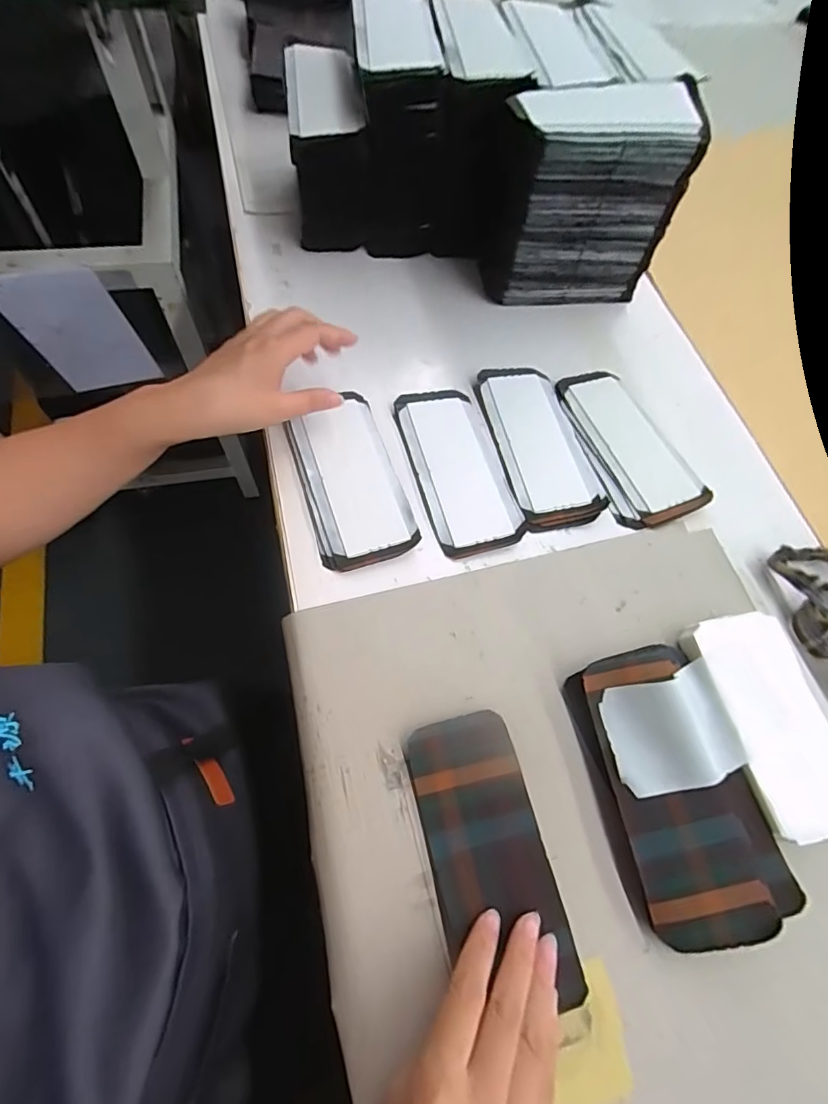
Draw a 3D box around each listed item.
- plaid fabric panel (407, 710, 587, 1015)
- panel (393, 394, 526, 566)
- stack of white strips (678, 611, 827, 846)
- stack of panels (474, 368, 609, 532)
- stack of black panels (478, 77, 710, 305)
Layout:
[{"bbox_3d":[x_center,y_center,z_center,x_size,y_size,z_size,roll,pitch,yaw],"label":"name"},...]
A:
[{"bbox_3d":[0.047,0.188,0.314,0.073,0.009,0.160,-11,66,-9],"label":"plaid fabric panel"},{"bbox_3d":[0.038,-0.074,0.437,0.074,0.011,0.164,-15,66,-10],"label":"panel"},{"bbox_3d":[0.253,0.119,0.354,0.073,0.018,0.146,-8,65,-7],"label":"stack of white strips"},{"bbox_3d":[0.113,-0.099,0.457,0.076,0.010,0.171,-11,66,-9],"label":"stack of panels"},{"bbox_3d":[0.160,-0.341,0.489,0.163,0.157,0.083,-7,65,-7],"label":"stack of black panels"}]

